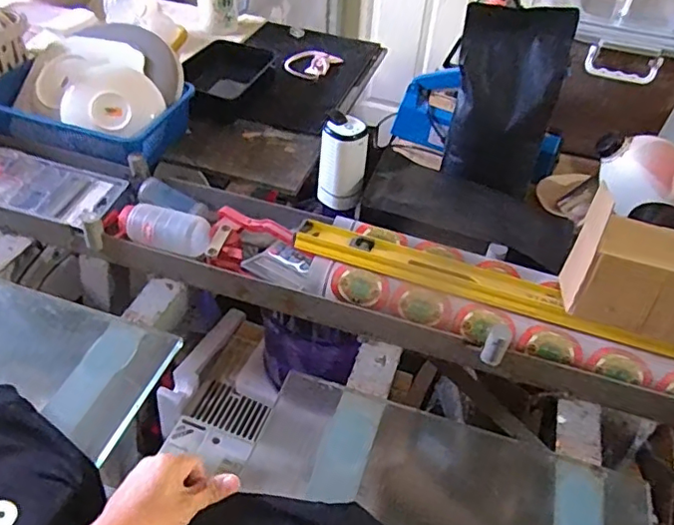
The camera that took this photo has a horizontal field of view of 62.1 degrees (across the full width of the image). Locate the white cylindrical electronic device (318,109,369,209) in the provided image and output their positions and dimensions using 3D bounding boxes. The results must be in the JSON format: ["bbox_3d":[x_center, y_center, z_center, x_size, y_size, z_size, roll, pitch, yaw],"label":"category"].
[{"bbox_3d":[0.008,-0.146,0.823,0.066,0.123,0.062,3,44,-3],"label":"white cylindrical electronic device"}]

